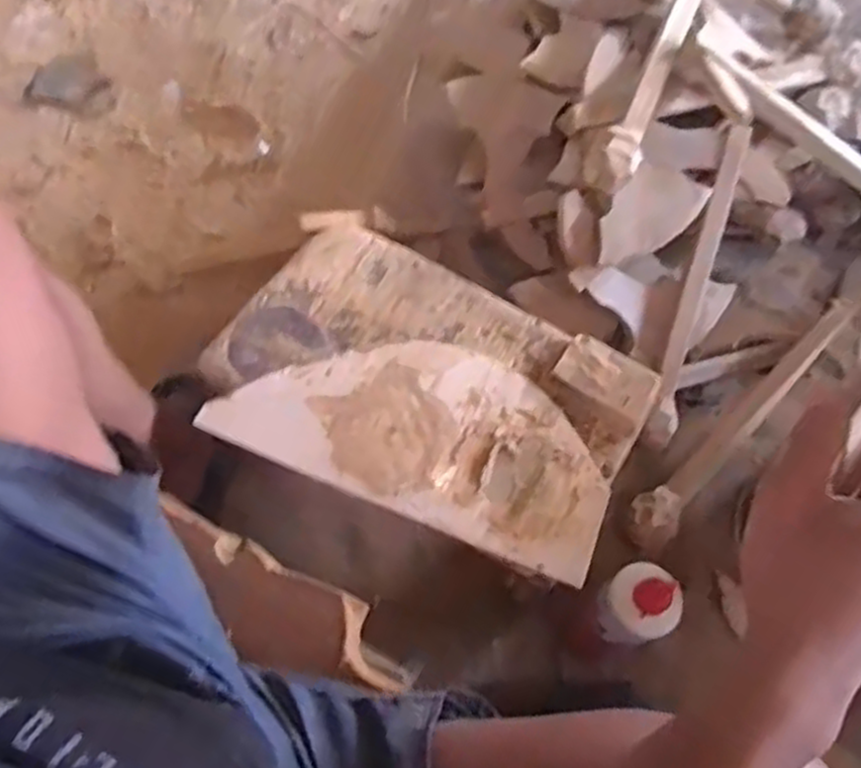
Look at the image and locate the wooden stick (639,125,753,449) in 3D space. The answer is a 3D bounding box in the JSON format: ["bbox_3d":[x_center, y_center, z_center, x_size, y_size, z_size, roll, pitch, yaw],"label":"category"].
[{"bbox_3d":[0.316,-0.112,0.914,0.030,0.032,0.381,16,91,7],"label":"wooden stick"}]

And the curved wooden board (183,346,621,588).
[{"bbox_3d":[-0.006,0.040,0.734,0.359,0.025,0.173,20,67,9],"label":"curved wooden board"}]

